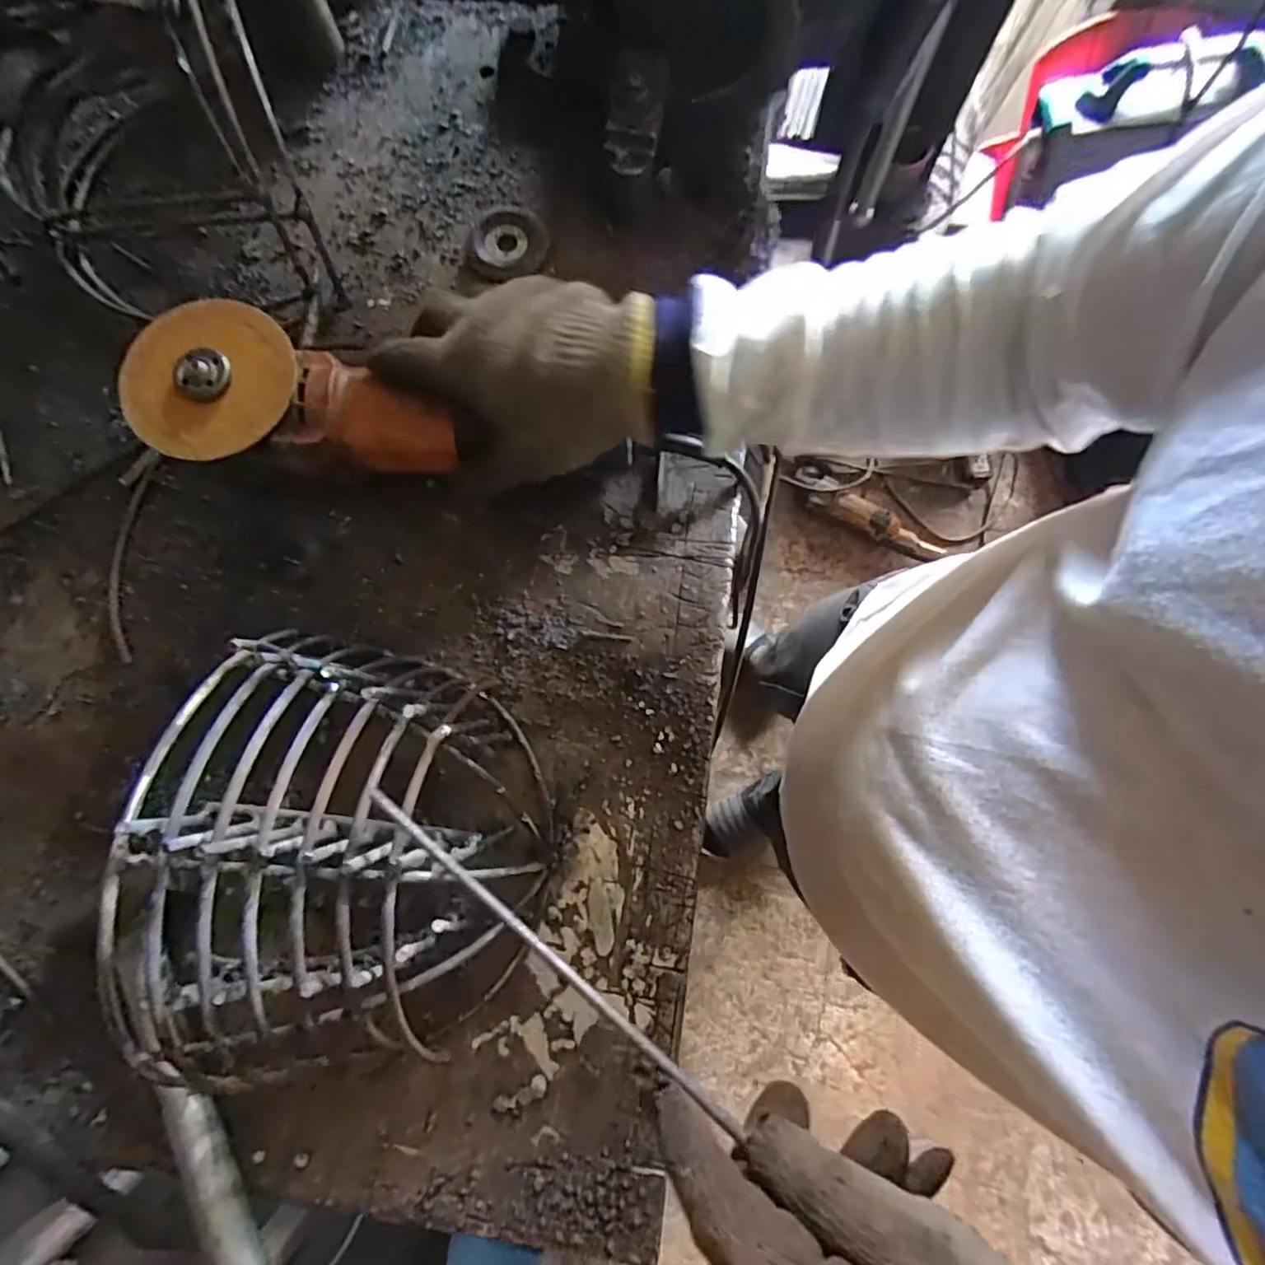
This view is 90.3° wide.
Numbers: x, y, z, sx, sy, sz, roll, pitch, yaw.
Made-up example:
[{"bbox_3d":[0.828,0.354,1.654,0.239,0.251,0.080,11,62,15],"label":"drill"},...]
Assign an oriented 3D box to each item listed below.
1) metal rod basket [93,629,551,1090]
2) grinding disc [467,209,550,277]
[{"bbox_3d":[-0.142,0.115,0.329,0.180,0.114,0.224,8,79,1],"label":"metal rod basket"},{"bbox_3d":[-0.092,-0.291,0.464,0.057,0.010,0.060,0,79,0],"label":"grinding disc"}]

